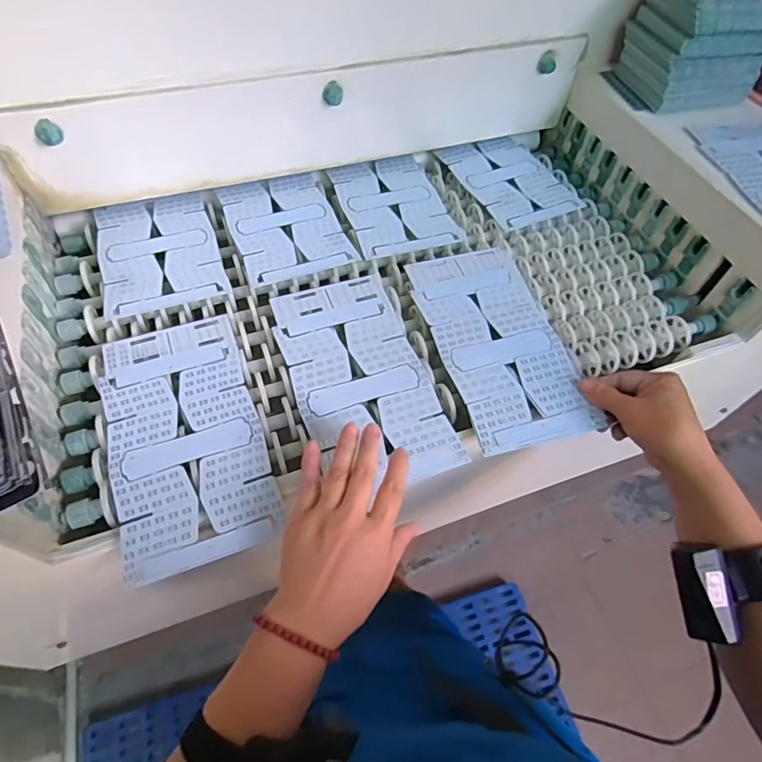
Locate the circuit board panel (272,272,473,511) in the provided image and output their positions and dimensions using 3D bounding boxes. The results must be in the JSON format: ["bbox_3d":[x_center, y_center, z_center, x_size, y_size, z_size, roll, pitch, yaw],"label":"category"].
[{"bbox_3d":[-0.022,-0.008,0.491,0.127,0.010,0.241,-16,58,-14],"label":"circuit board panel"}]

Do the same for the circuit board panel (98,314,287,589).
[{"bbox_3d":[-0.177,0.045,0.450,0.126,0.010,0.242,-16,58,-14],"label":"circuit board panel"}]

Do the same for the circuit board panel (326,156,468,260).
[{"bbox_3d":[0.016,-0.235,0.651,0.132,0.004,0.179,-13,57,-12],"label":"circuit board panel"}]

